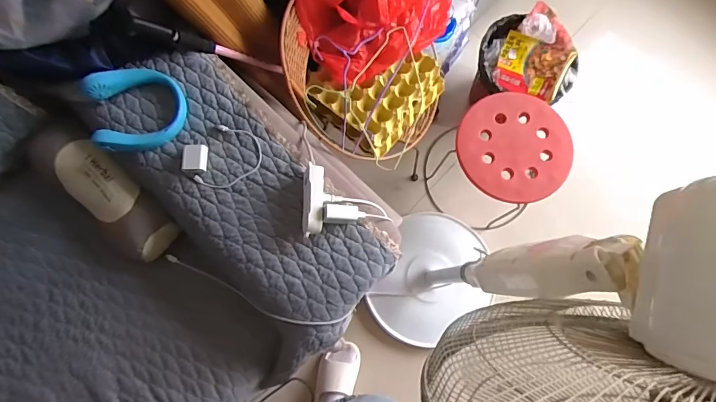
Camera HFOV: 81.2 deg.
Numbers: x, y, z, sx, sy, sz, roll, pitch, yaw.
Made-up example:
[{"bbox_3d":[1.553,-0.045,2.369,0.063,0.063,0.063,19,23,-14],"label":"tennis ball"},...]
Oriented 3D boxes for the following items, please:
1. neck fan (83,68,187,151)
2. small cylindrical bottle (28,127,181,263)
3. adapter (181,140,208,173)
[{"bbox_3d":[-0.444,-0.188,0.838,0.174,0.074,0.191,0,78,-2],"label":"neck fan"},{"bbox_3d":[-0.539,-0.020,0.895,0.334,0.087,0.116,43,80,7],"label":"small cylindrical bottle"},{"bbox_3d":[-0.327,-0.092,0.844,0.046,0.026,0.069,0,78,-1],"label":"adapter"}]

